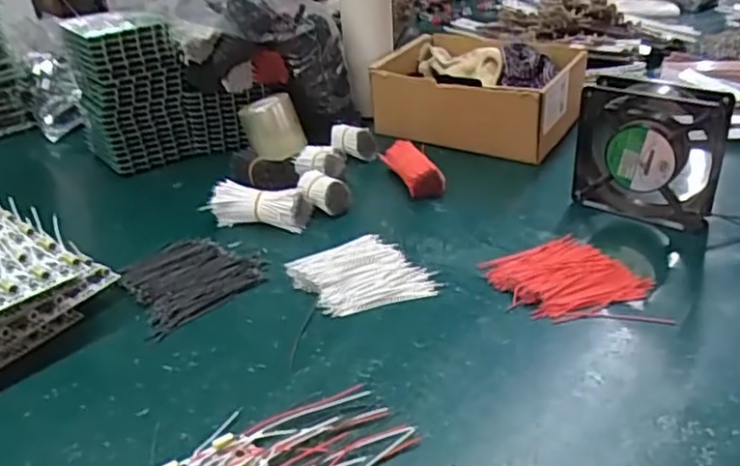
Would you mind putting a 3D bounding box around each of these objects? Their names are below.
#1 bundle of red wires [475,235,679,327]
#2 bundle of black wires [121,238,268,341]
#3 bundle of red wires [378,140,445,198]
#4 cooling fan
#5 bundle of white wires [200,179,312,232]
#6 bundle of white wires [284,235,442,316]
[{"bbox_3d":[0.158,0.035,0.523,0.118,0.012,0.115,-4,31,-5],"label":"bundle of red wires"},{"bbox_3d":[-0.151,0.036,0.551,0.111,0.012,0.102,-26,39,-36],"label":"bundle of black wires"},{"bbox_3d":[0.045,-0.068,0.692,0.034,0.037,0.091,-14,33,-21],"label":"bundle of red wires"},{"bbox_3d":[0.250,-0.074,0.592,0.121,0.118,0.045,17,35,28],"label":"cooling fan"},{"bbox_3d":[-0.107,-0.026,0.625,0.097,0.032,0.034,2,31,5],"label":"bundle of white wires"},{"bbox_3d":[-0.008,0.033,0.542,0.101,0.011,0.092,-15,33,-22],"label":"bundle of white wires"}]

